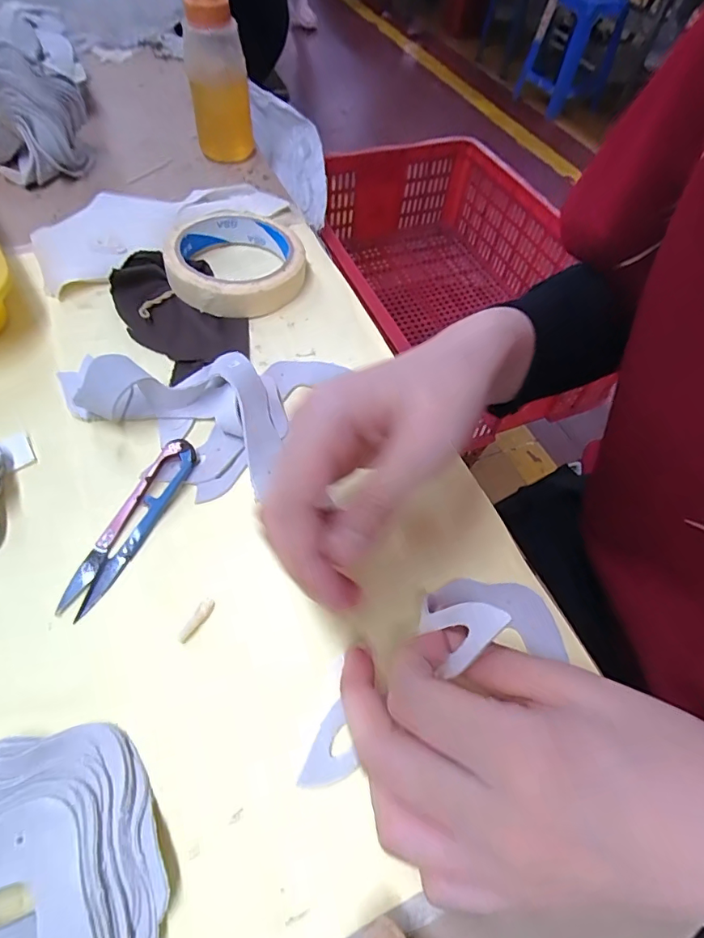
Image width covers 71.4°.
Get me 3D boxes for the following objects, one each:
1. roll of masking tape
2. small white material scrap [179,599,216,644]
[{"bbox_3d":[-0.085,-0.151,0.362,0.095,0.031,0.095,-6,57,-9],"label":"roll of masking tape"},{"bbox_3d":[-0.072,0.070,0.228,0.006,0.004,0.022,28,56,15],"label":"small white material scrap"}]

